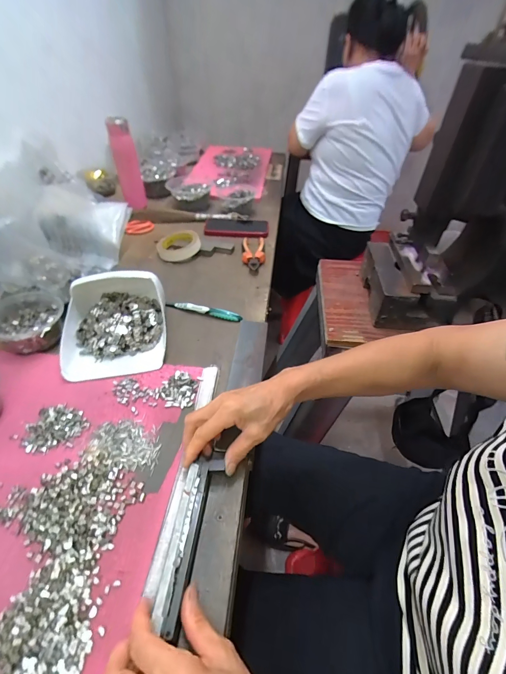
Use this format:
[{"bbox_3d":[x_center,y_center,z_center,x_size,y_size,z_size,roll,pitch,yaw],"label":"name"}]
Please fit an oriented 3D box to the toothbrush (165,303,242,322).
[{"bbox_3d":[-0.093,-0.050,0.597,0.148,0.018,0.011,13,45,10],"label":"toothbrush"}]

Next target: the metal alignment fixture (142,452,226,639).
[{"bbox_3d":[-0.070,0.195,0.322,0.049,0.025,0.148,6,43,3],"label":"metal alignment fixture"}]

